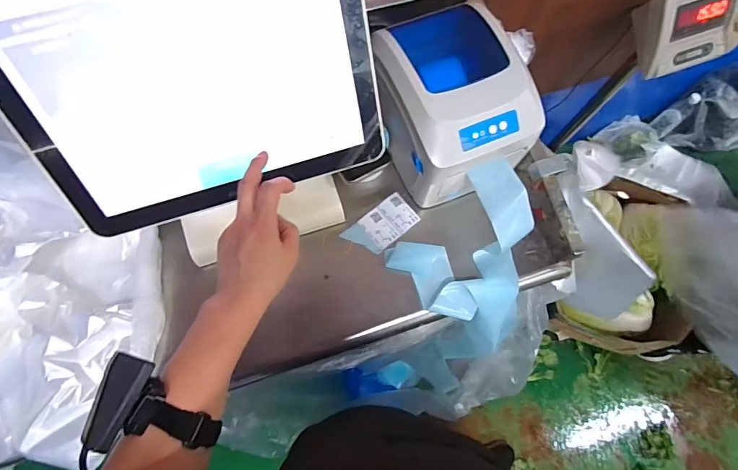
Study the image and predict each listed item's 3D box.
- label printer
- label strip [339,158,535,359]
[{"bbox_3d":[0.112,-0.185,0.577,0.167,0.154,0.213,-25,75,-9],"label":"label printer"},{"bbox_3d":[0.135,0.035,0.620,0.198,0.219,0.275,-38,77,-12],"label":"label strip"}]

